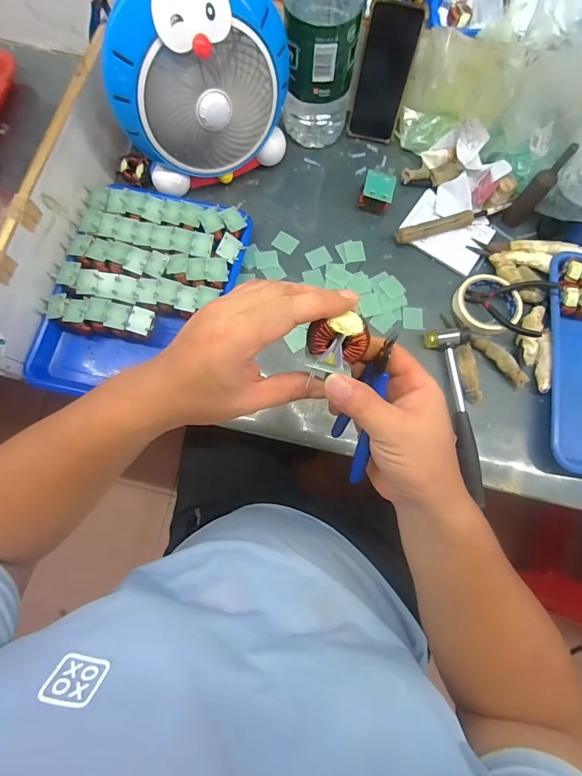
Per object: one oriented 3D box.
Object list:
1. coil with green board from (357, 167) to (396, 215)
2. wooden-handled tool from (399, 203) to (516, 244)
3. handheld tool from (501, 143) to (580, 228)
[{"bbox_3d":[0.136,-0.311,0.589,0.048,0.046,0.056,17,76,3],"label":"coil with green board"},{"bbox_3d":[0.257,-0.263,0.585,0.187,0.023,0.027,-18,77,-5],"label":"wooden-handled tool"},{"bbox_3d":[0.368,-0.296,0.550,0.031,0.144,0.031,39,79,8],"label":"handheld tool"}]

